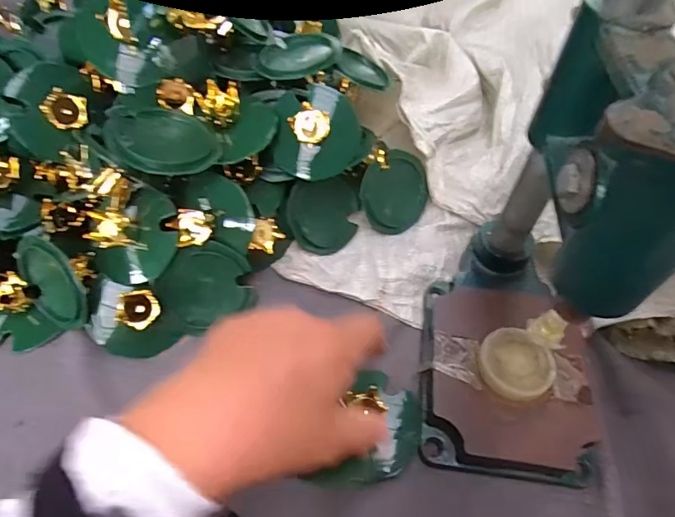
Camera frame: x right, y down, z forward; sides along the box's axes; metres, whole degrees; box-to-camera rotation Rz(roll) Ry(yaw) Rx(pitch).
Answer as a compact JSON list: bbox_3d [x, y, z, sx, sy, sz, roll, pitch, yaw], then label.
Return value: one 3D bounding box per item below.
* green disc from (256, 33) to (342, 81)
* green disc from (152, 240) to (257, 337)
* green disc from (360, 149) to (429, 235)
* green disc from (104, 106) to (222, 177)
[{"bbox_3d":[-0.032,-0.179,0.404,0.067,0.015,0.066,1,56,-1],"label":"green disc"},{"bbox_3d":[-0.103,0.021,0.359,0.067,0.006,0.064,-2,99,-16],"label":"green disc"},{"bbox_3d":[0.056,-0.063,0.436,0.075,0.070,0.006,-39,20,-23],"label":"green disc"},{"bbox_3d":[-0.126,-0.086,0.334,0.074,0.013,0.060,-2,61,-26],"label":"green disc"}]

